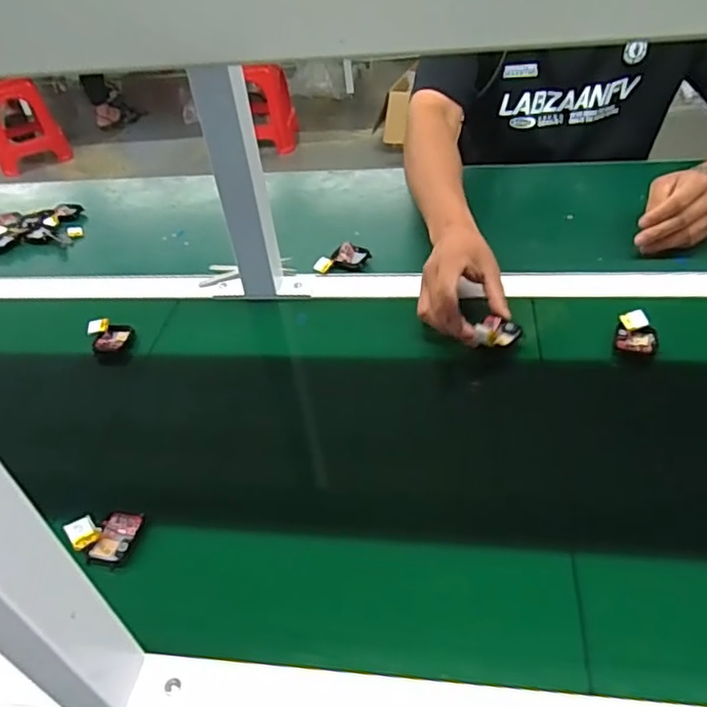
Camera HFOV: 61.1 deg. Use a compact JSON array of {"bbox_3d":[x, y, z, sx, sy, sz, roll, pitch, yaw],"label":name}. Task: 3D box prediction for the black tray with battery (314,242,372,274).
[{"bbox_3d":[-0.014,-0.121,0.738,0.067,0.031,0.038,-2,41,5],"label":"black tray with battery"}]

